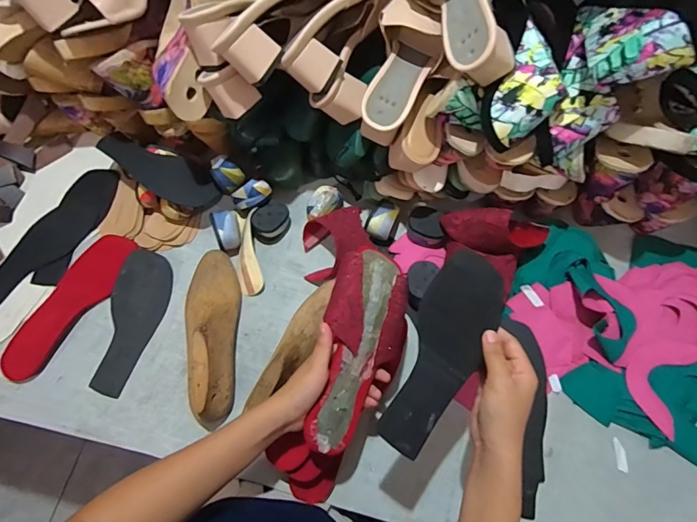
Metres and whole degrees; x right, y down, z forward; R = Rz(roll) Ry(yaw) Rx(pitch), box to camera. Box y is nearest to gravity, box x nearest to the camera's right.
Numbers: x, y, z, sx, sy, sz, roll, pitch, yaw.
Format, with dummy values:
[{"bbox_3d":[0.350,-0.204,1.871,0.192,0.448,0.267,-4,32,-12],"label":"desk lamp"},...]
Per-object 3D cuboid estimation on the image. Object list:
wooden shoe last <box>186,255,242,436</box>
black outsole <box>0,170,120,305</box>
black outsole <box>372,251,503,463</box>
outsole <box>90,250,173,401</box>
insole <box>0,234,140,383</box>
[{"bbox_3d":[-0.195,0.093,0.566,0.075,0.079,0.241,-2,68,-1],"label":"wooden shoe last"},{"bbox_3d":[-0.466,-0.036,0.654,0.087,0.009,0.270,31,71,12],"label":"black outsole"},{"bbox_3d":[0.093,0.088,0.407,0.072,0.021,0.196,24,77,10],"label":"black outsole"},{"bbox_3d":[-0.321,0.085,0.608,0.082,0.013,0.202,20,70,-2],"label":"outsole"},{"bbox_3d":[-0.403,0.062,0.606,0.076,0.013,0.232,23,70,9],"label":"insole"}]

